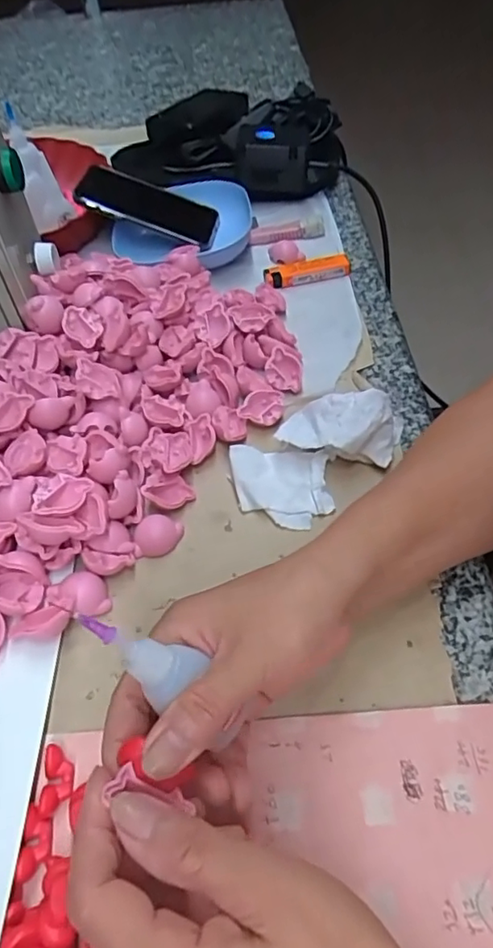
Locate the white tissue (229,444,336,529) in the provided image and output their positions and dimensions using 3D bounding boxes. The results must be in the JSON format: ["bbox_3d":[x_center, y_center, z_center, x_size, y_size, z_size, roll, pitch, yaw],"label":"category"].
[{"bbox_3d":[0.023,0.008,0.389,0.069,0.013,0.056,6,52,2],"label":"white tissue"}]

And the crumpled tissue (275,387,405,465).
[{"bbox_3d":[0.067,-0.033,0.399,0.090,0.039,0.045,0,52,4],"label":"crumpled tissue"}]

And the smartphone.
[{"bbox_3d":[-0.096,-0.272,0.582,0.138,0.013,0.081,22,48,-4],"label":"smartphone"}]

